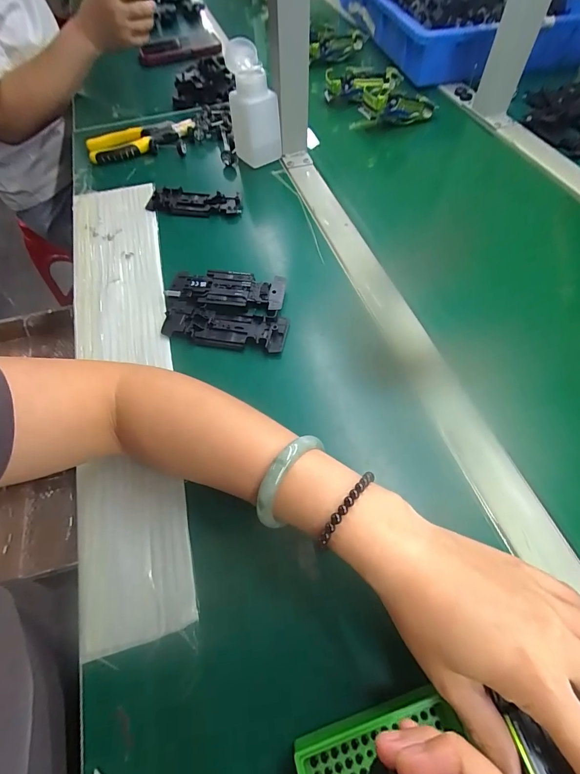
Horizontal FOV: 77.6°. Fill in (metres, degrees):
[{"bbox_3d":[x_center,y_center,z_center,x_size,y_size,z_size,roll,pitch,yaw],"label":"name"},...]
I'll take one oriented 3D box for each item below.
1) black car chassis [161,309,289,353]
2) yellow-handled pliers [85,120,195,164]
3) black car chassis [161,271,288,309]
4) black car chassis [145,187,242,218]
[{"bbox_3d":[-0.066,-0.059,0.369,0.122,0.012,0.041,8,60,8],"label":"black car chassis"},{"bbox_3d":[-0.236,-0.390,0.571,0.167,0.028,0.053,-15,60,-6],"label":"yellow-handled pliers"},{"bbox_3d":[-0.069,-0.106,0.391,0.123,0.014,0.041,5,60,6],"label":"black car chassis"},{"bbox_3d":[-0.126,-0.247,0.485,0.125,0.015,0.045,7,60,7],"label":"black car chassis"}]

